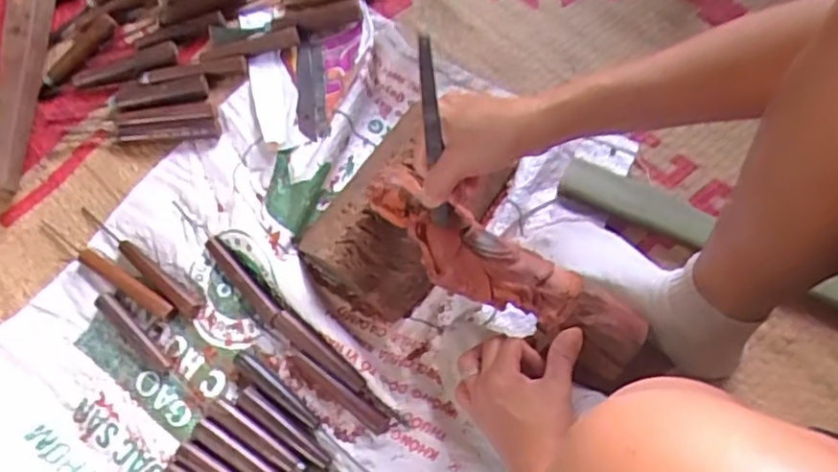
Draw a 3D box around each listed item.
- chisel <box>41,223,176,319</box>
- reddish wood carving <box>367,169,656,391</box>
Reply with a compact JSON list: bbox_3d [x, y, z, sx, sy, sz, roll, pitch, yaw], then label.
[{"bbox_3d":[-0.318,0.033,0.675,0.179,0.007,0.018,30,73,12],"label":"chisel"},{"bbox_3d":[0.072,0.034,0.570,0.255,0.038,0.074,32,73,2],"label":"reddish wood carving"}]

